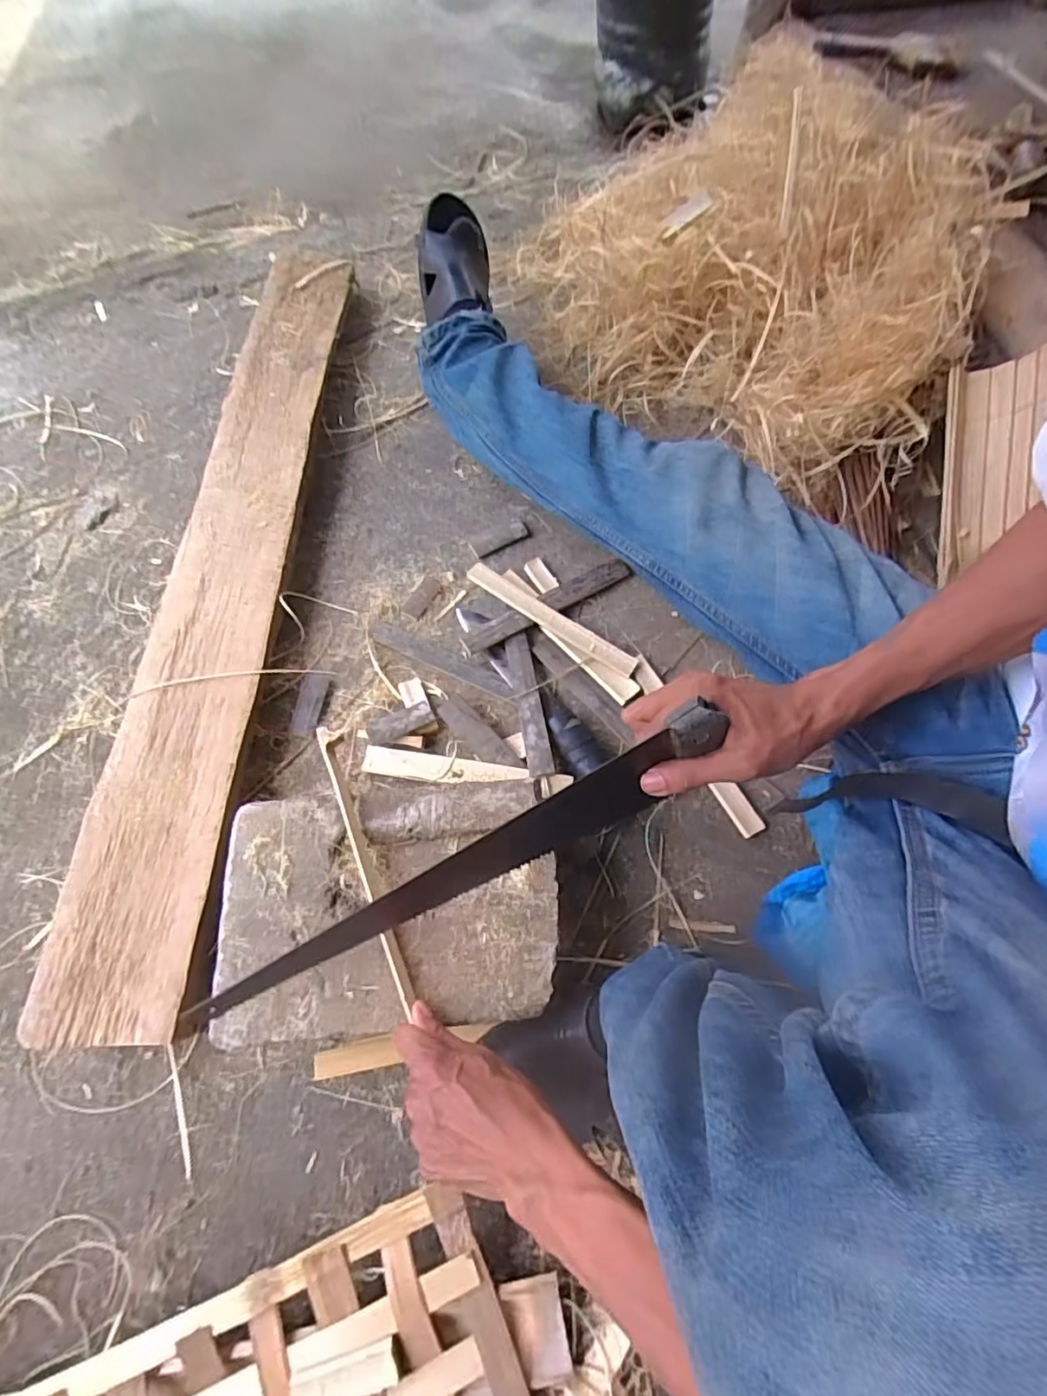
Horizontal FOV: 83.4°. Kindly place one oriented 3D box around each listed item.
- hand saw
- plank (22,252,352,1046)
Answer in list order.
[{"bbox_3d":[-0.035,0.111,0.388,0.367,0.067,0.024,-30,68,3],"label":"hand saw"},{"bbox_3d":[-0.350,-0.183,0.705,0.127,0.023,1.043,4,67,-4],"label":"plank"}]

